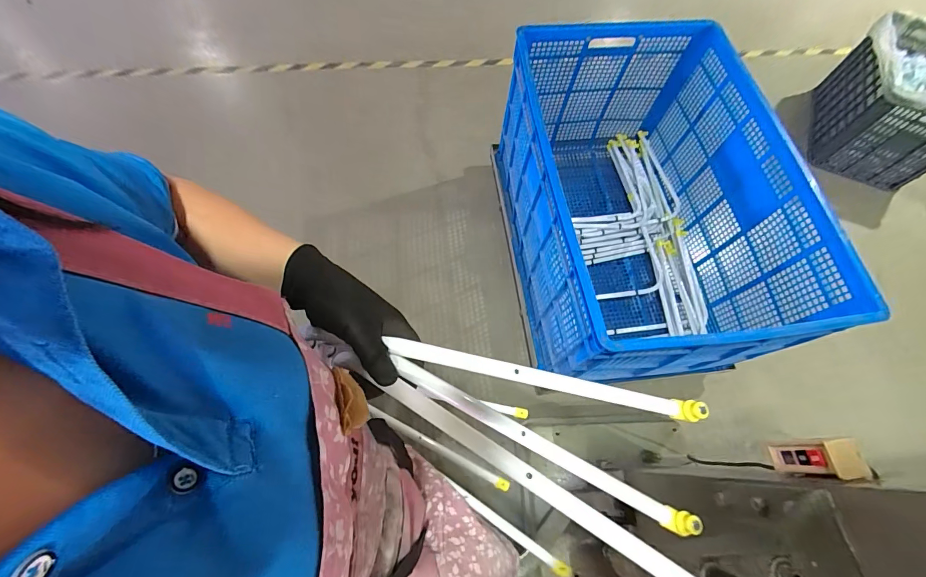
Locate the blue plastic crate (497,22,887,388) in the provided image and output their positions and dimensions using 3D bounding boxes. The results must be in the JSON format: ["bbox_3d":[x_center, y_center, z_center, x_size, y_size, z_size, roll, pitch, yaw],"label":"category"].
[{"bbox_3d":[0.527,-0.253,1.202,0.658,0.627,0.980,-7,67,-6],"label":"blue plastic crate"}]

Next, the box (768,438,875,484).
[{"bbox_3d":[0.493,0.240,0.544,0.042,0.106,0.051,-3,67,-4],"label":"box"}]

